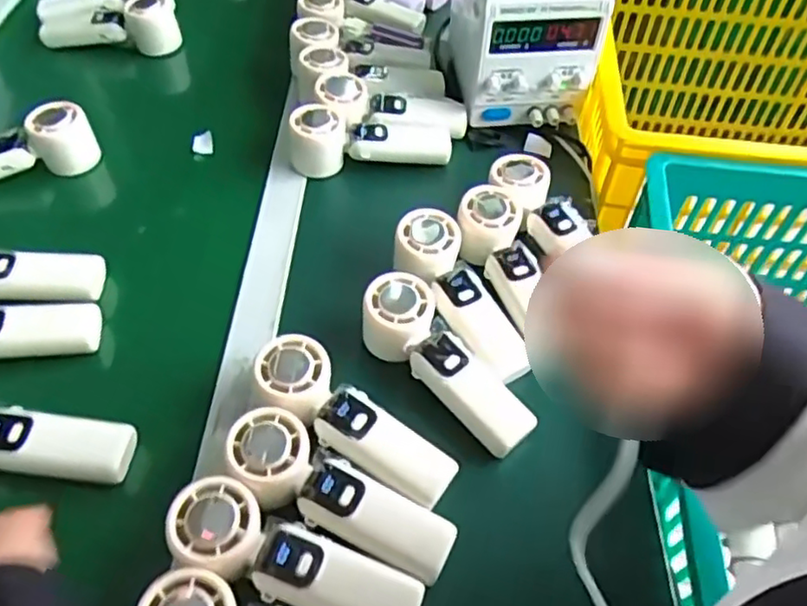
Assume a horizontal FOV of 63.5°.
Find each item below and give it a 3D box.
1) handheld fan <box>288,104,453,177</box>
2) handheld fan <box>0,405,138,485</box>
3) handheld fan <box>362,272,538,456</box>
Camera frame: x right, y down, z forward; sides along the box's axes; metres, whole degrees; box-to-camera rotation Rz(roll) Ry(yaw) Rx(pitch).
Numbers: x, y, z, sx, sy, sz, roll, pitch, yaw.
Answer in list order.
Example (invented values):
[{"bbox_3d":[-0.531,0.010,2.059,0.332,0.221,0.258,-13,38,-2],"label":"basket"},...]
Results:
[{"bbox_3d":[-0.034,-0.171,0.684,0.164,0.060,0.051,-6,52,-6],"label":"handheld fan"},{"bbox_3d":[-0.282,0.103,0.473,0.165,0.070,0.059,6,52,2],"label":"handheld fan"},{"bbox_3d":[0.034,0.048,0.516,0.162,0.060,0.057,38,60,24],"label":"handheld fan"}]

